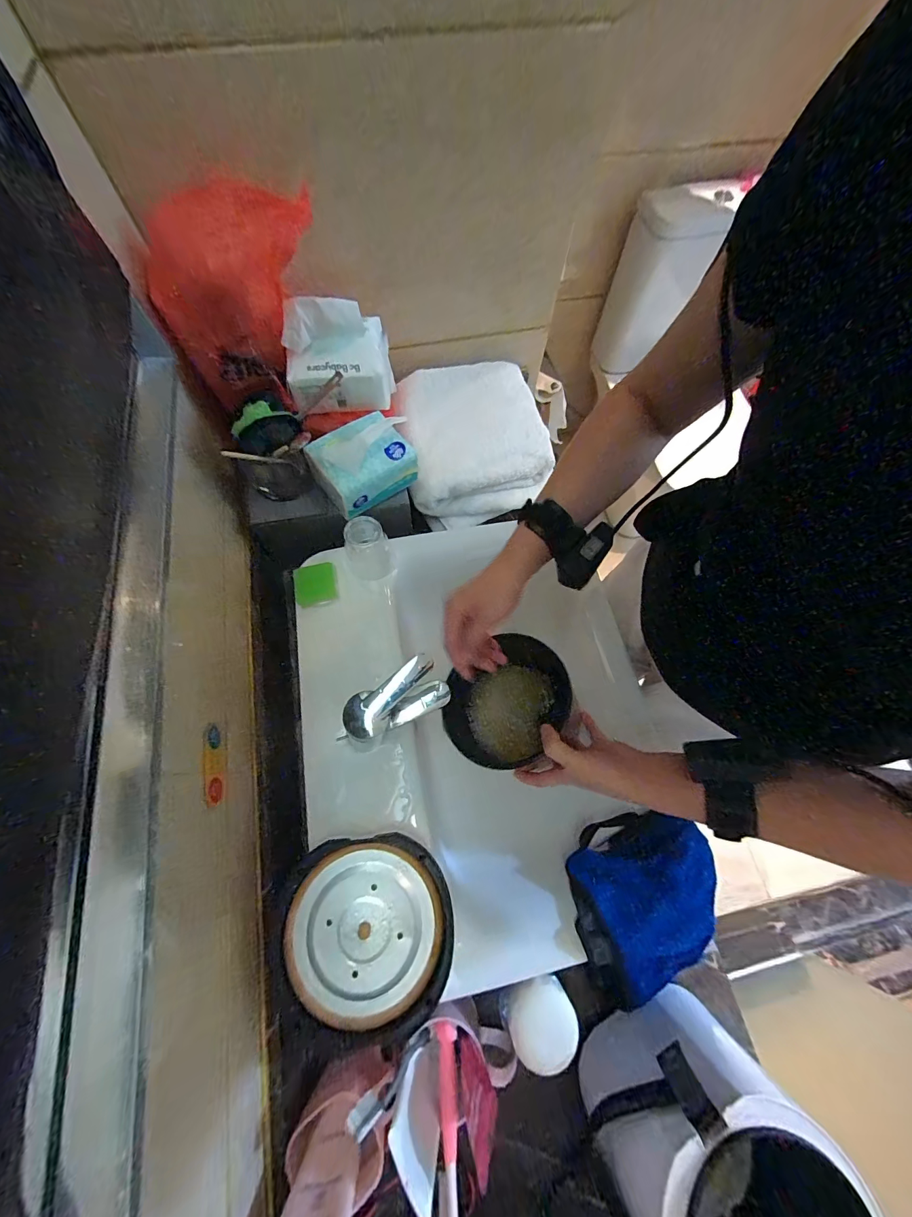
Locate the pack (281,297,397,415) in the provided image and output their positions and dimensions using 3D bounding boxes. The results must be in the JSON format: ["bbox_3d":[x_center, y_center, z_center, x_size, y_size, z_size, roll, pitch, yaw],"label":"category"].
[{"bbox_3d":[-0.159,-0.346,0.520,0.141,0.115,0.104,-14,69,-7],"label":"pack"}]

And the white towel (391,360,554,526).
[{"bbox_3d":[0.036,-0.292,0.681,0.271,0.103,0.243,-18,70,-8],"label":"white towel"}]

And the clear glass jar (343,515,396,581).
[{"bbox_3d":[-0.120,-0.081,0.535,0.059,0.076,0.054,-22,70,-9],"label":"clear glass jar"}]

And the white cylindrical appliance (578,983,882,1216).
[{"bbox_3d":[0.237,0.506,0.348,0.166,0.150,0.204,-25,71,-10],"label":"white cylindrical appliance"}]

